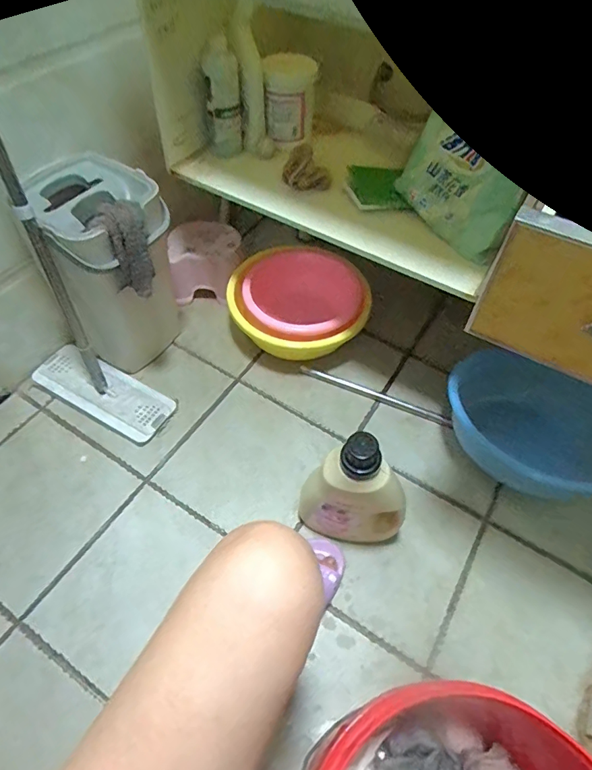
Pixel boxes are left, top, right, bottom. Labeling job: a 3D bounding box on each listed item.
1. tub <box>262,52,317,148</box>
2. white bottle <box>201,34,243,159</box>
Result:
[{"bbox_3d":[-0.013,-0.558,0.893,0.091,0.134,0.085,12,55,5],"label":"tub"},{"bbox_3d":[-0.134,-0.527,0.849,0.060,0.185,0.046,0,55,-4],"label":"white bottle"}]

